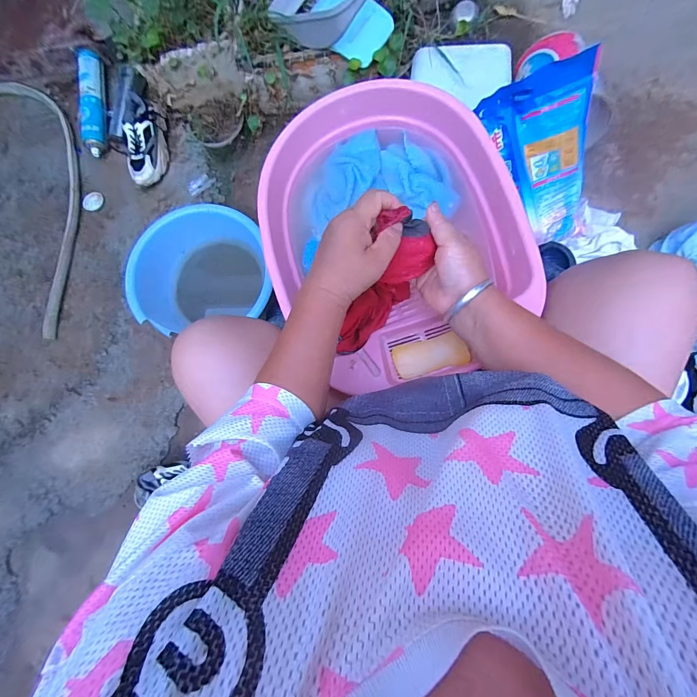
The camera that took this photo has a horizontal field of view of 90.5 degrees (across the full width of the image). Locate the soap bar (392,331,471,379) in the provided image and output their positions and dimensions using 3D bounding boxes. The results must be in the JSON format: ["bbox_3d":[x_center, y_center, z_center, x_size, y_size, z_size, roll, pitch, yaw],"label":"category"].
[{"bbox_3d":[0.111,0.010,0.471,0.094,0.012,0.045,-17,82,5],"label":"soap bar"}]

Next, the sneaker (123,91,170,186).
[{"bbox_3d":[-0.569,-0.565,0.963,0.090,0.086,0.204,-2,83,7],"label":"sneaker"}]

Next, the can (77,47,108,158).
[{"bbox_3d":[-0.729,-0.698,0.987,0.059,0.047,0.280,-5,83,7],"label":"can"}]

